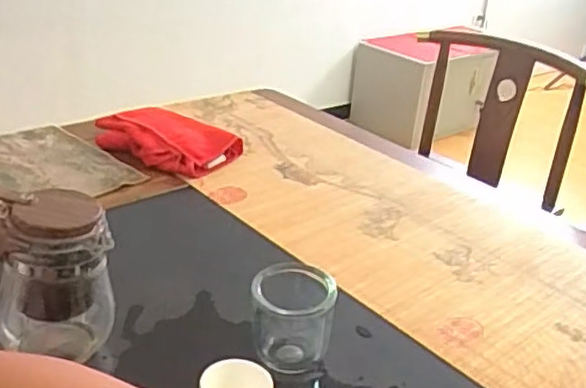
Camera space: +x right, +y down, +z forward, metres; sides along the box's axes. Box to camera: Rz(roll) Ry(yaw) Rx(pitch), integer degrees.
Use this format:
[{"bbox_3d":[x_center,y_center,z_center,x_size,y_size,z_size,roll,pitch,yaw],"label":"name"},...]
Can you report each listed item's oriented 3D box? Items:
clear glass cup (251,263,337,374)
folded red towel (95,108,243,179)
[{"bbox_3d":[0.000,0.111,0.589,0.072,0.075,0.067,3,29,-2],"label":"clear glass cup"},{"bbox_3d":[-0.194,-0.084,0.967,0.223,0.046,0.135,24,34,32],"label":"folded red towel"}]

